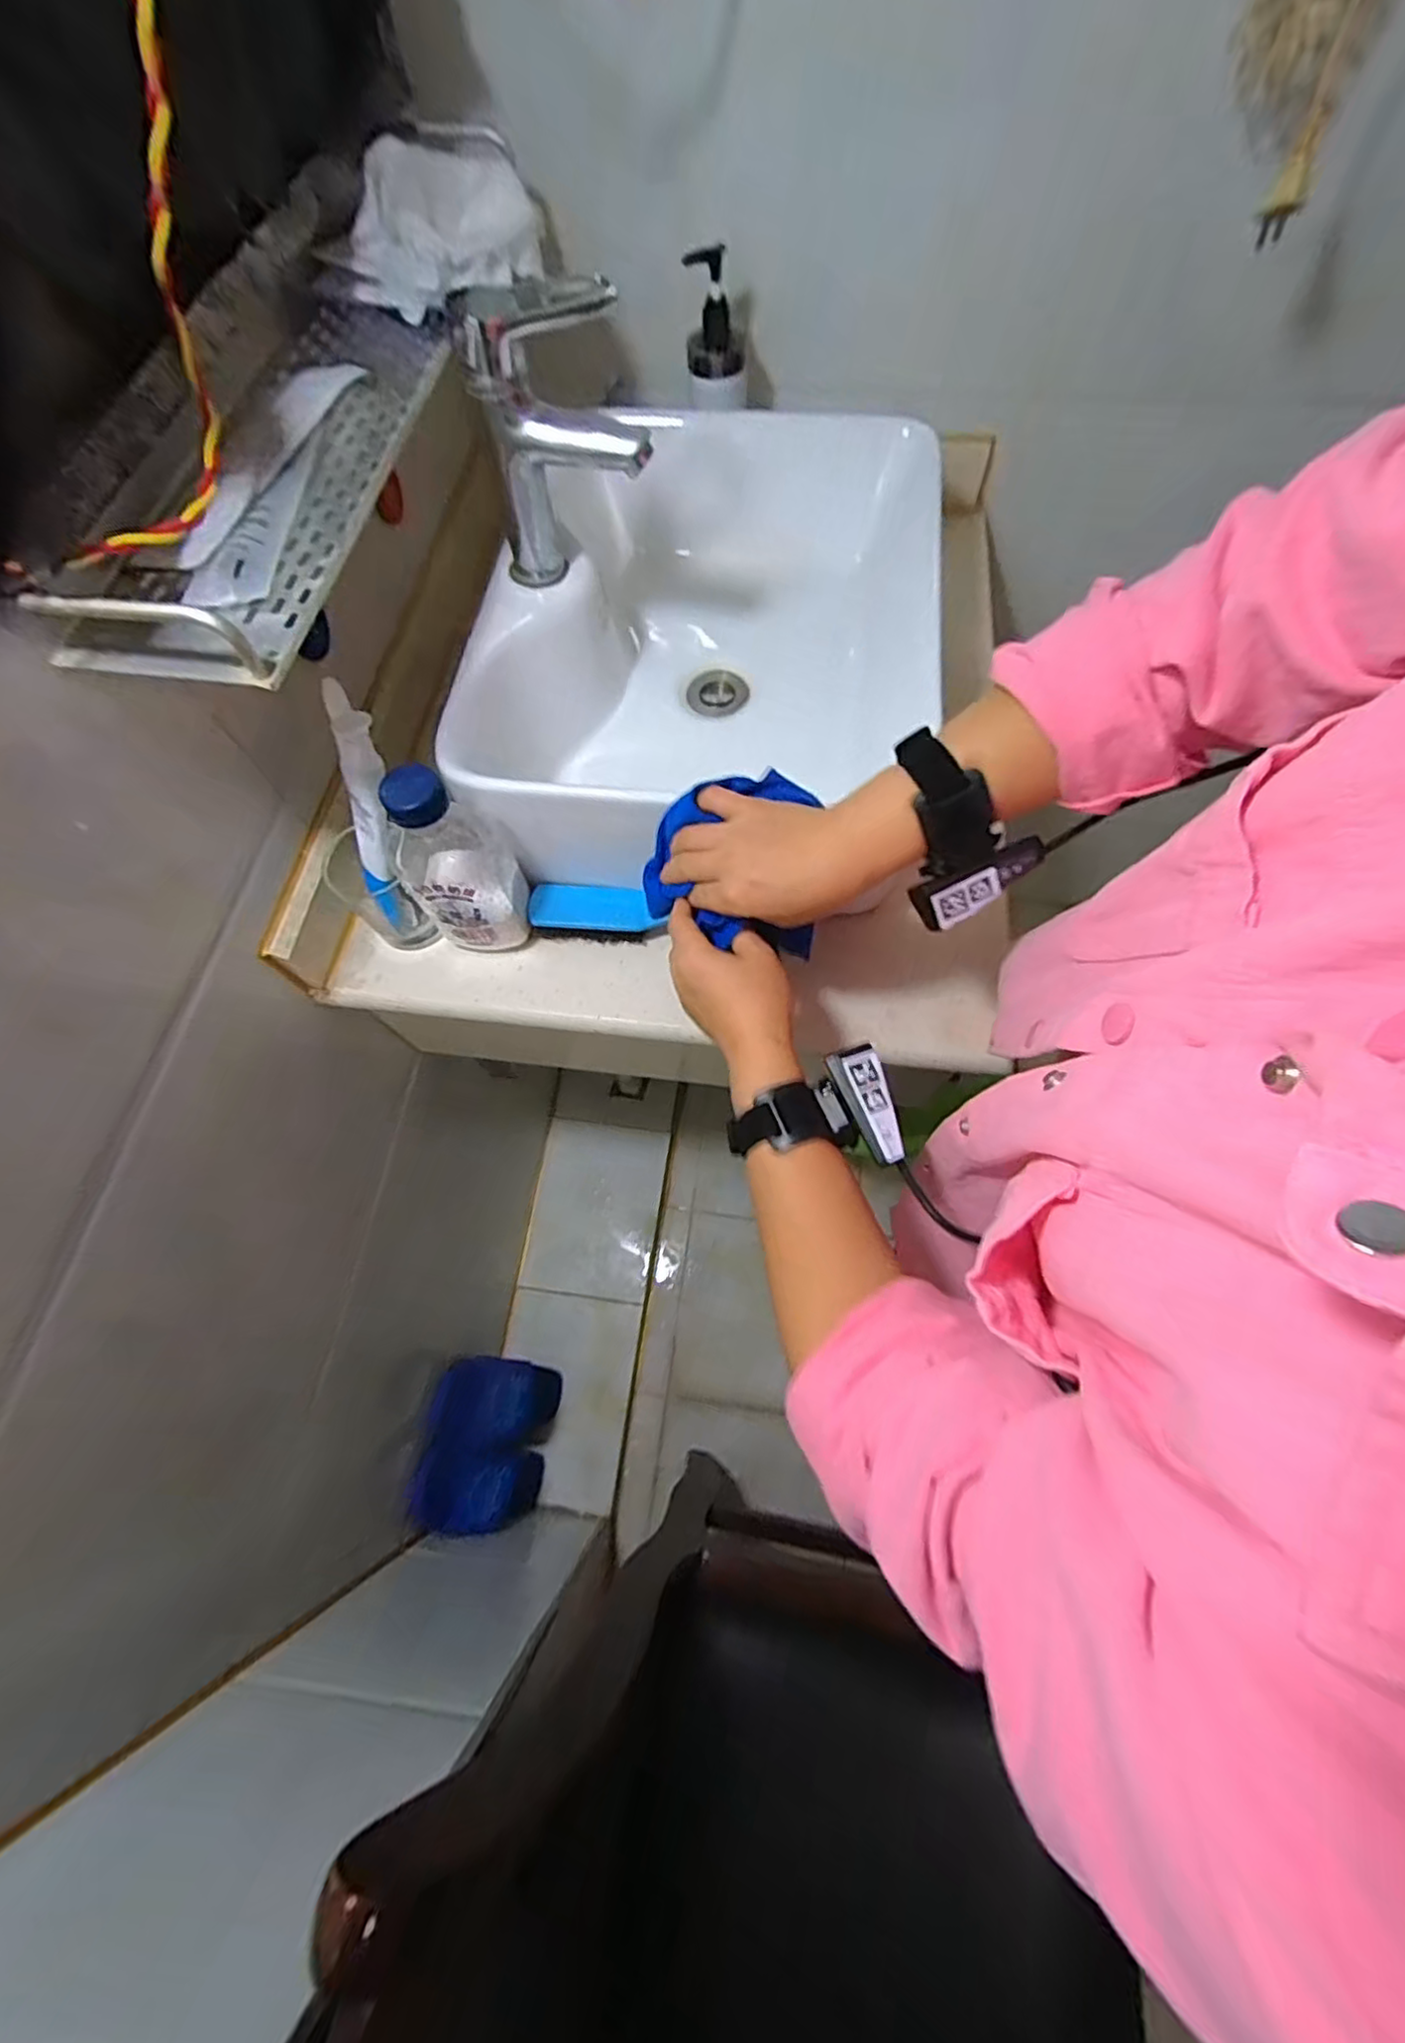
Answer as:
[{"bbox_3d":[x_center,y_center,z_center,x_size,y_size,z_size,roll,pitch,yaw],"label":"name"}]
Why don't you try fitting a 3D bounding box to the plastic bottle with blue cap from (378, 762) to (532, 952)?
[{"bbox_3d":[-0.188,-0.117,0.504,0.075,0.177,0.078,-34,68,-11],"label":"plastic bottle with blue cap"}]

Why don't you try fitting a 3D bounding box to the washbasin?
[{"bbox_3d":[0.011,-0.351,0.616,0.365,0.146,0.497,8,67,7],"label":"washbasin"}]

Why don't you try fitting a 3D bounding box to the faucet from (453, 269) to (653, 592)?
[{"bbox_3d":[-0.103,-0.416,0.484,0.121,0.159,0.085,-11,66,-1],"label":"faucet"}]

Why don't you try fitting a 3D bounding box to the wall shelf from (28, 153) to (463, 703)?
[{"bbox_3d":[-0.259,-0.389,0.406,0.119,0.070,0.441,5,66,6],"label":"wall shelf"}]

